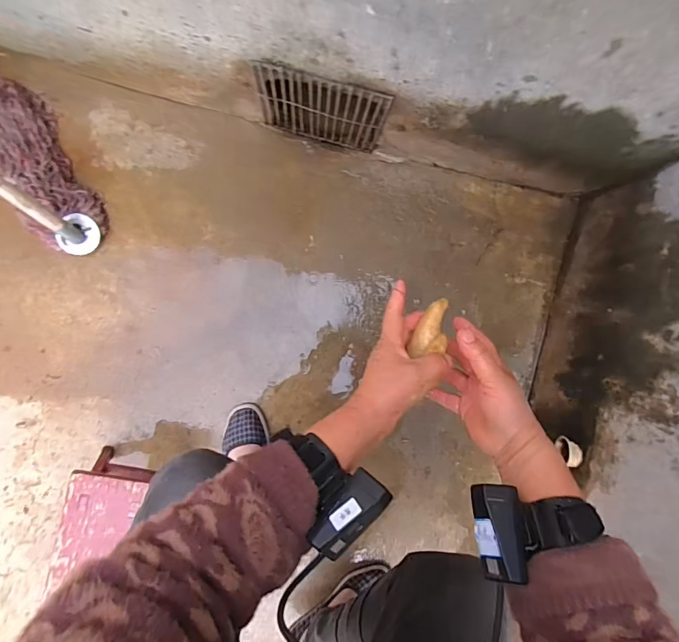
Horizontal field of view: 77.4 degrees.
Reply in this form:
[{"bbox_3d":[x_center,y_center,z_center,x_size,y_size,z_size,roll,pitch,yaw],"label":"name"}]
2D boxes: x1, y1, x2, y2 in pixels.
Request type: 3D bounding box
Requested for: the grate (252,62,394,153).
[{"bbox_3d":[-0.032,-0.383,0.782,0.229,0.220,0.017,9,89,-1],"label":"grate"}]

